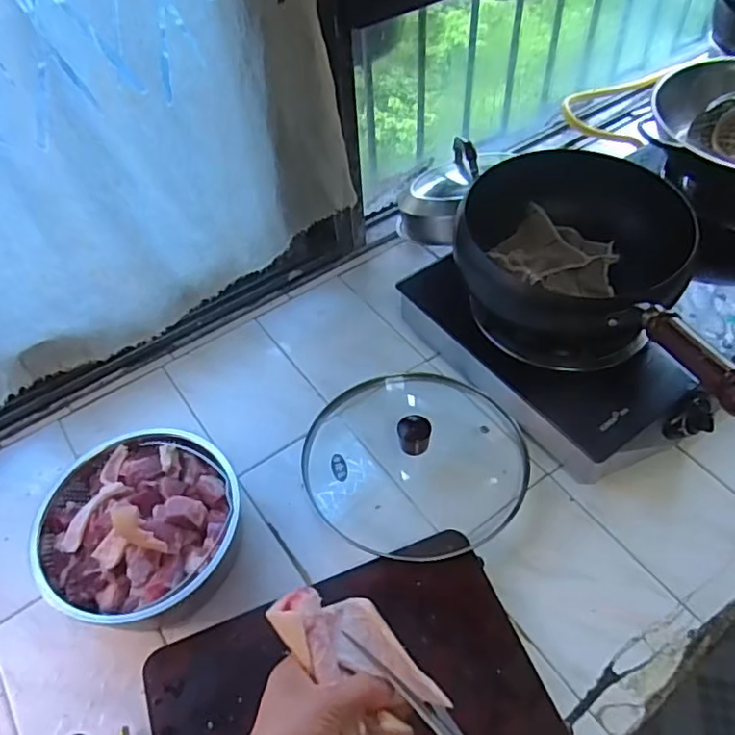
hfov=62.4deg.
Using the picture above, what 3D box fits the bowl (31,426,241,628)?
[{"bbox_3d":[-0.244,0.166,0.658,0.203,0.081,0.208,-2,51,2],"label":"bowl"}]

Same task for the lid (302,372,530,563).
[{"bbox_3d":[0.056,0.094,0.707,0.242,0.068,0.252,-2,51,2],"label":"lid"}]

